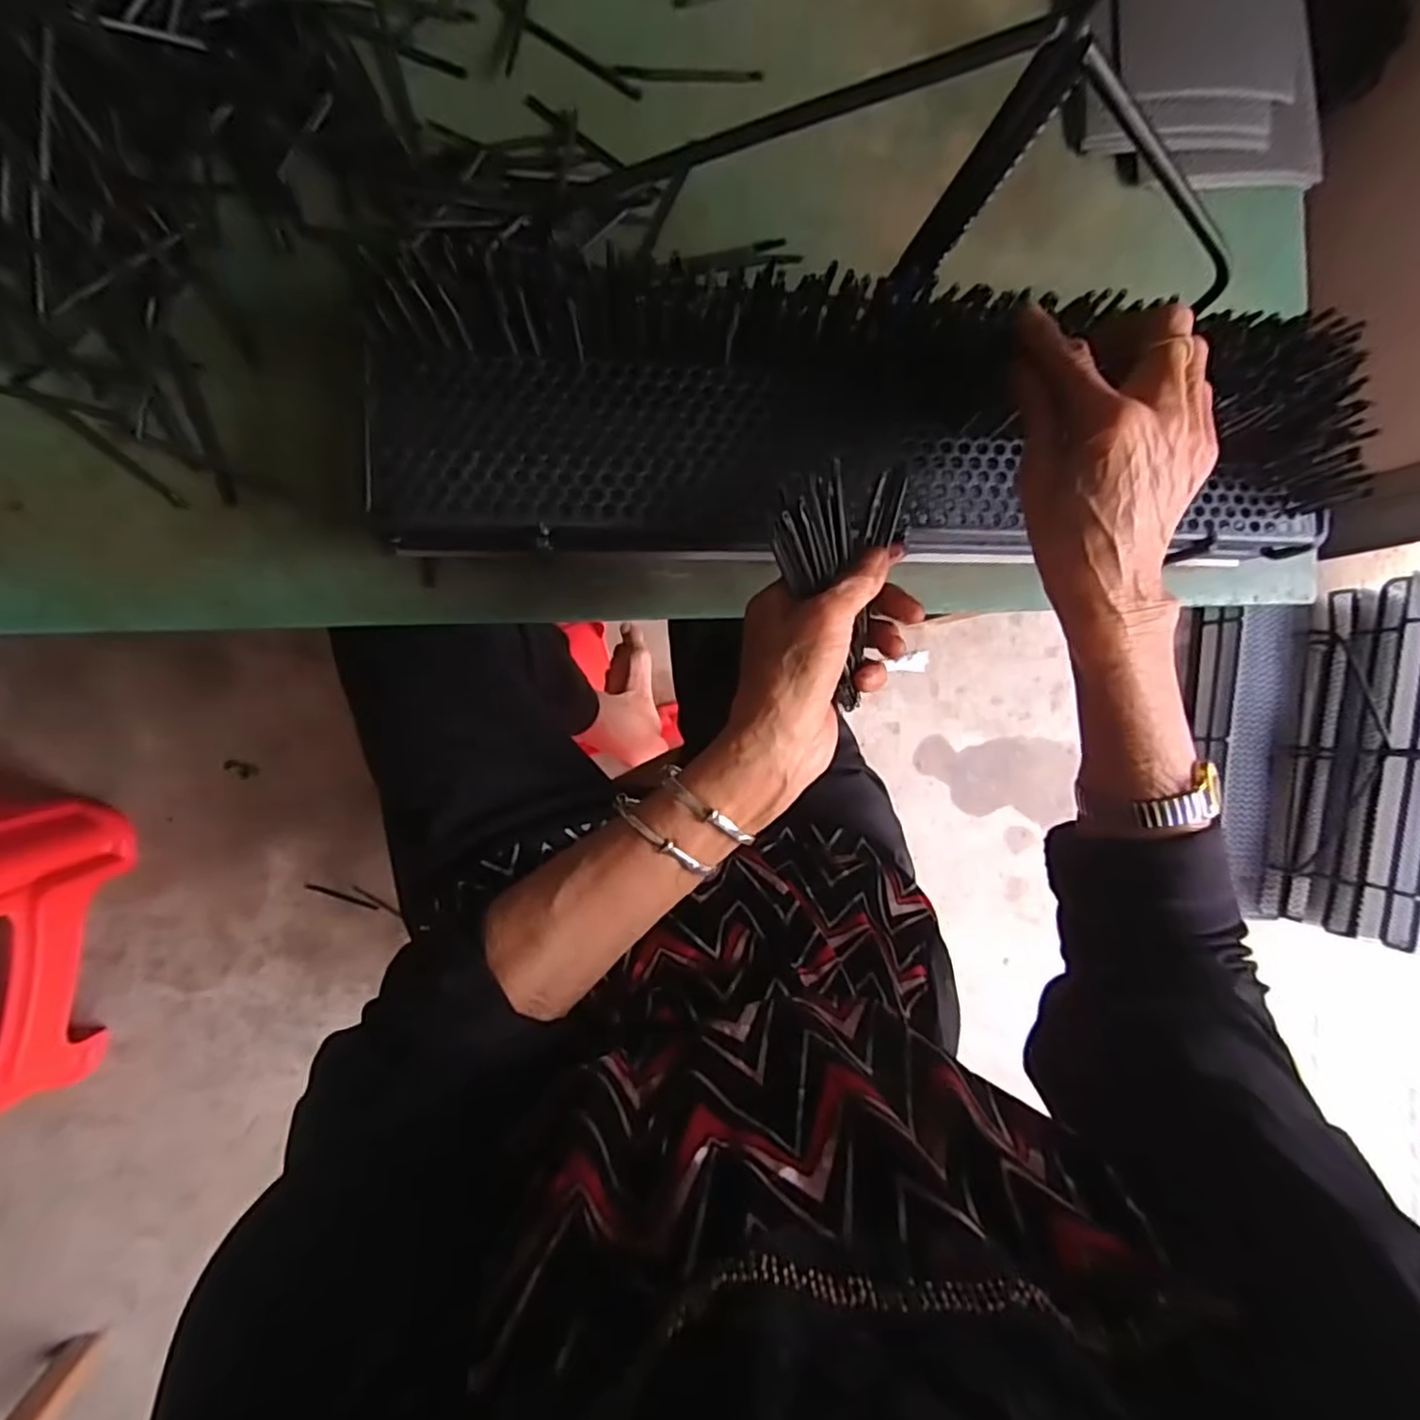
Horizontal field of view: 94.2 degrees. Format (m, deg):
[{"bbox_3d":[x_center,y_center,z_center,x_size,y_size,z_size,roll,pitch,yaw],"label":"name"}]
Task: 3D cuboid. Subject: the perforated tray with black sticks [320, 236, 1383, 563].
[{"bbox_3d":[0.100,-0.171,0.382,0.577,0.077,0.156,0,90,-5],"label":"perforated tray with black sticks"}]

